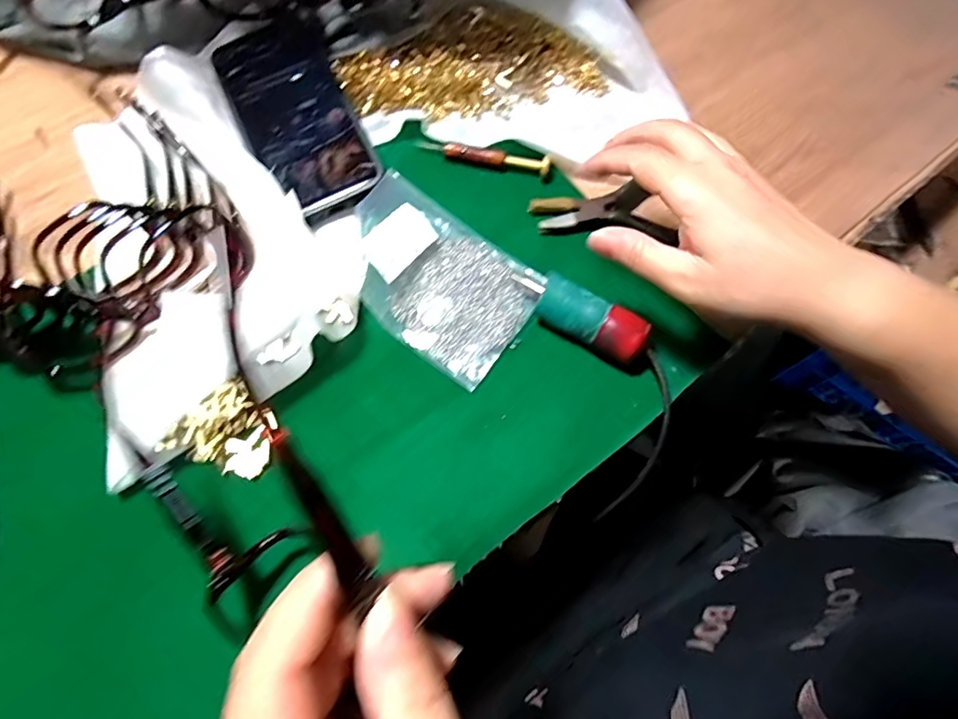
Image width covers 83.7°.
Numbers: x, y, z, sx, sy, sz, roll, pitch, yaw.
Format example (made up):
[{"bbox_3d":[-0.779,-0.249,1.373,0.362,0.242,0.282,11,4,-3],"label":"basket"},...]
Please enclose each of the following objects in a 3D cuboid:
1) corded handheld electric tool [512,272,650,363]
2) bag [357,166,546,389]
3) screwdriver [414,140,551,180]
[{"bbox_3d":[0.061,-0.029,0.331,0.085,0.026,0.025,32,70,11],"label":"corded handheld electric tool"},{"bbox_3d":[-0.030,-0.055,0.340,0.130,0.023,0.091,34,70,11],"label":"bag"},{"bbox_3d":[0.003,-0.145,0.386,0.096,0.014,0.012,13,67,3],"label":"screwdriver"}]

